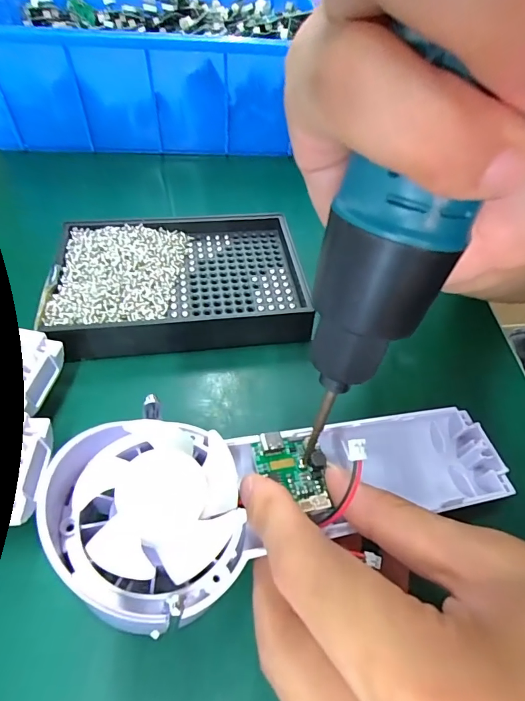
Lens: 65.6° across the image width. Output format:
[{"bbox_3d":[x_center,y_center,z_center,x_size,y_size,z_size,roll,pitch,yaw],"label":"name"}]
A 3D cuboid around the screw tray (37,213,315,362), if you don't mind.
[{"bbox_3d":[-0.046,-0.040,0.236,0.137,0.023,0.089,-5,53,-9],"label":"screw tray"}]

